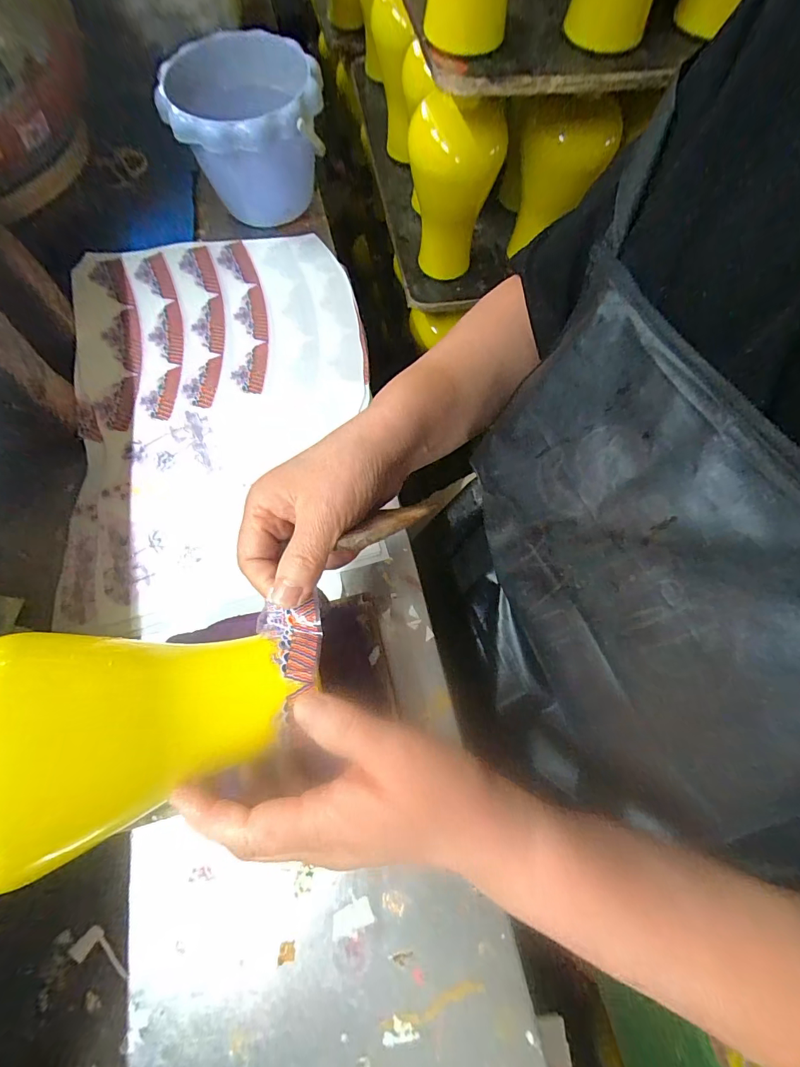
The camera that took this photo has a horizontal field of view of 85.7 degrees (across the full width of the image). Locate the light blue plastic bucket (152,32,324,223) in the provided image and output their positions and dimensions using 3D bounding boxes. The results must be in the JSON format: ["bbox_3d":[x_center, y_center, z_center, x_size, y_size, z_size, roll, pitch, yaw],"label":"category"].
[{"bbox_3d":[-0.159,-0.425,0.467,0.148,0.129,0.165,-12,71,-6],"label":"light blue plastic bucket"}]

